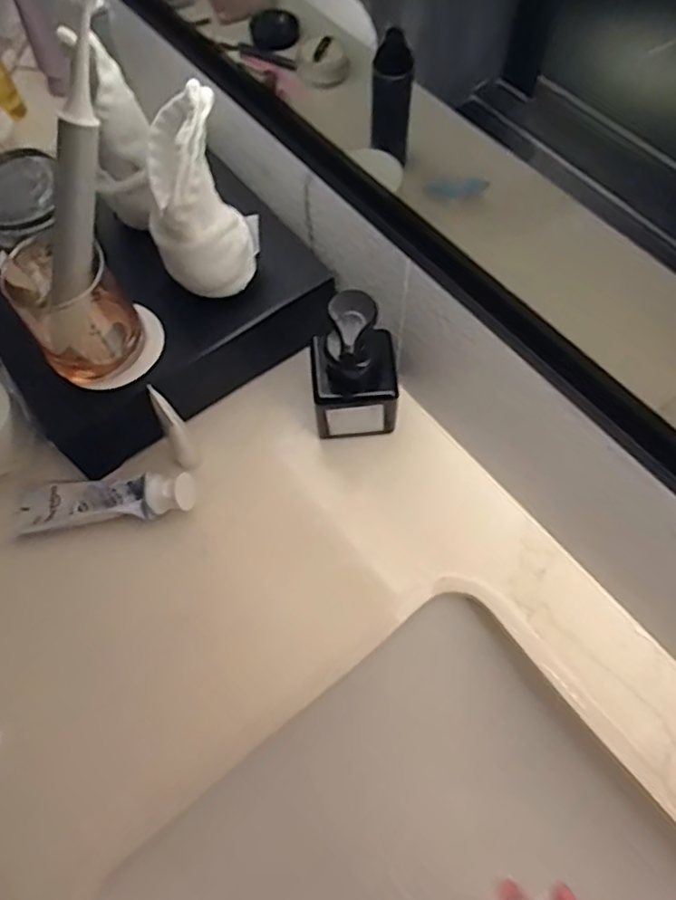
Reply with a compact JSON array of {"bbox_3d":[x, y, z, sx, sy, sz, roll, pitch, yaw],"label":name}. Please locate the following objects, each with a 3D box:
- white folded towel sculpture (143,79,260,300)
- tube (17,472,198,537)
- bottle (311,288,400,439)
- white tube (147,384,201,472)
[{"bbox_3d":[-0.103,-0.184,0.444,0.079,0.138,0.068,-11,64,-3],"label":"white folded towel sculpture"},{"bbox_3d":[-0.186,0.043,0.492,0.145,0.027,0.037,-8,61,12],"label":"tube"},{"bbox_3d":[0.012,-0.067,0.479,0.067,0.129,0.063,-8,64,-1],"label":"bottle"},{"bbox_3d":[-0.129,-0.014,0.488,0.020,0.091,0.049,-25,66,-9],"label":"white tube"}]

